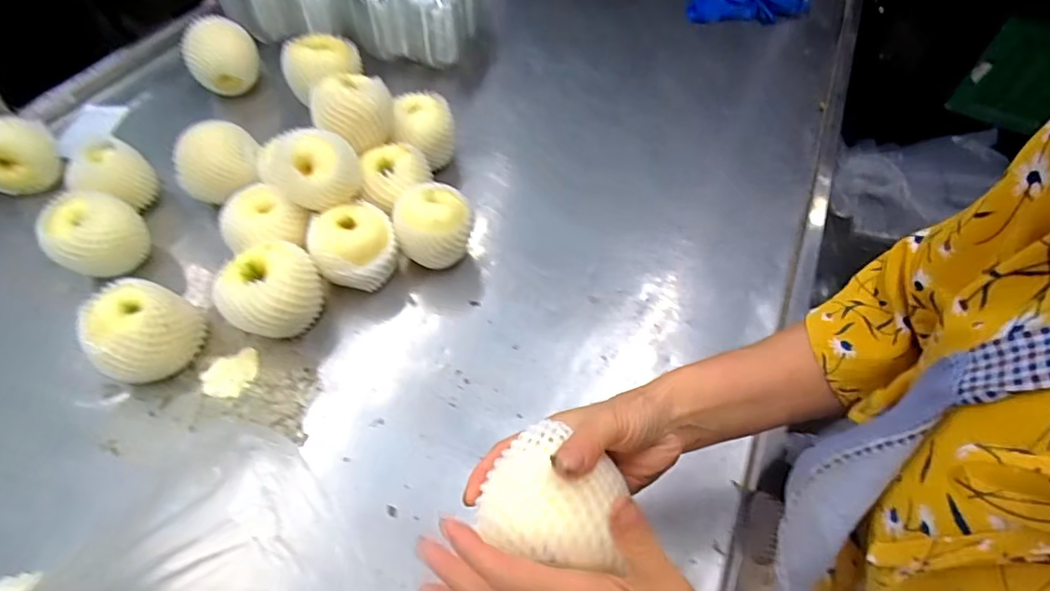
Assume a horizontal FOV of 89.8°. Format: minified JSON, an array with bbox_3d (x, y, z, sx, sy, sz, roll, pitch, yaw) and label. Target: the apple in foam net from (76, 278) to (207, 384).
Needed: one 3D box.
[{"bbox_3d":[-0.392,0.038,0.544,0.092,0.085,0.085,-16,56,-11],"label":"apple in foam net"}]

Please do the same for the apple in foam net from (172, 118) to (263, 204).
[{"bbox_3d":[-0.390,-0.162,0.681,0.103,0.094,0.085,-31,60,-20],"label":"apple in foam net"}]

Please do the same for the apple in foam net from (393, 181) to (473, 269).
[{"bbox_3d":[-0.106,-0.078,0.631,0.091,0.090,0.082,-2,54,-2],"label":"apple in foam net"}]

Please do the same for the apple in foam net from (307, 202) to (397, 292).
[{"bbox_3d":[-0.195,-0.052,0.614,0.089,0.088,0.084,0,54,0],"label":"apple in foam net"}]

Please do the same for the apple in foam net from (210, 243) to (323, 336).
[{"bbox_3d":[-0.270,0.002,0.573,0.099,0.087,0.091,-19,56,-13],"label":"apple in foam net"}]

